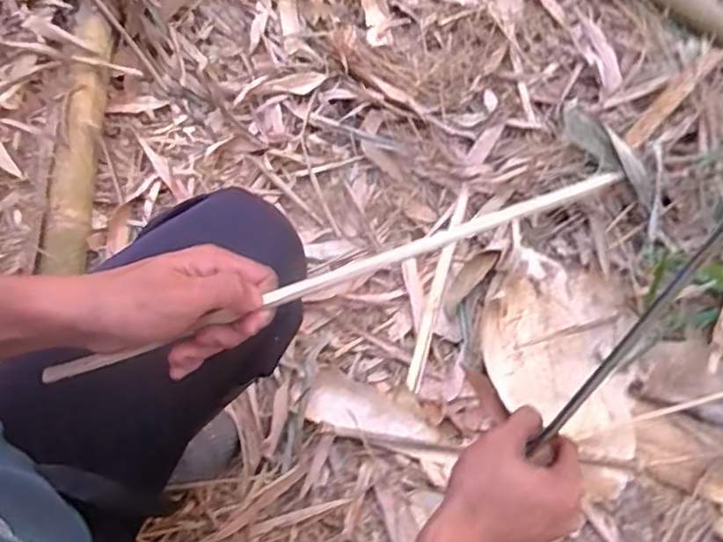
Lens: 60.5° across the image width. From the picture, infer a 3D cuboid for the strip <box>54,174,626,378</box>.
[{"bbox_3d":[-0.025,0.006,0.398,0.388,0.008,0.010,-20,72,4],"label":"strip"}]

